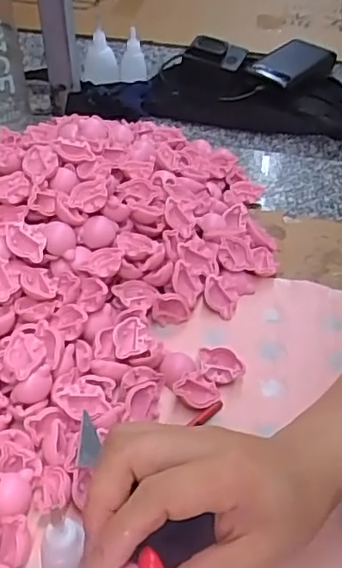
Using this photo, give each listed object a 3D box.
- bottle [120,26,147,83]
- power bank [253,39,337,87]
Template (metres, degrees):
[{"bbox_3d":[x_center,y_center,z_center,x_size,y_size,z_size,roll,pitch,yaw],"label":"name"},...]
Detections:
[{"bbox_3d":[-0.049,-0.295,0.747,0.033,0.061,0.043,-2,43,-4],"label":"bottle"},{"bbox_3d":[0.165,-0.299,0.781,0.066,0.010,0.128,41,56,20],"label":"power bank"}]

